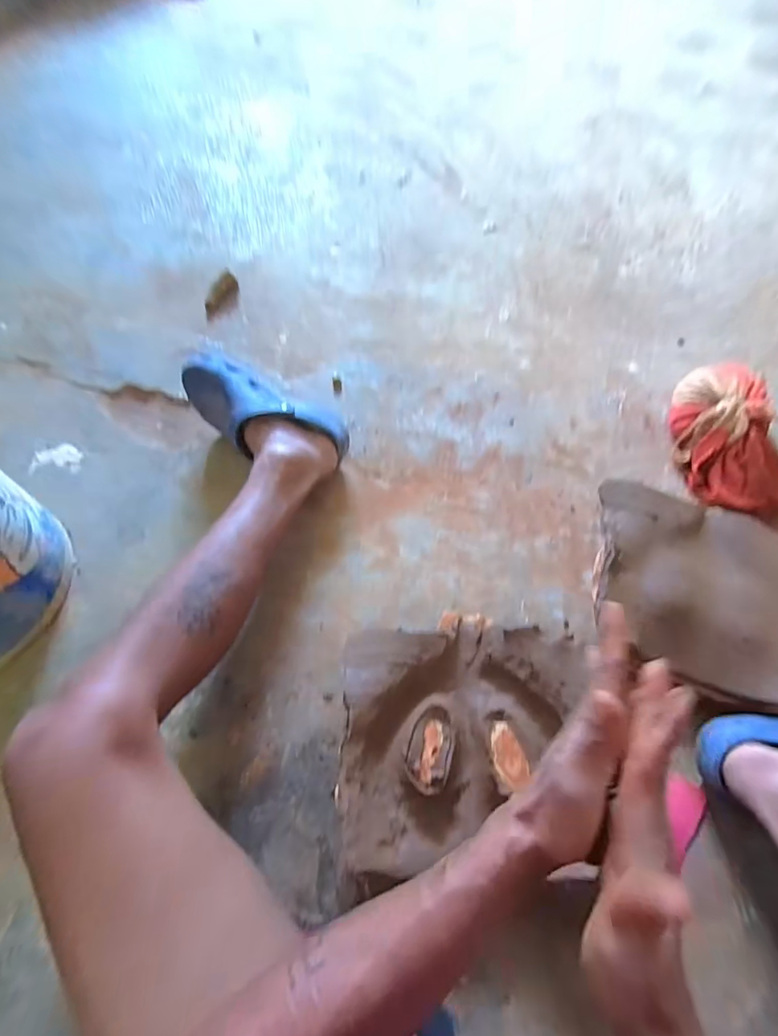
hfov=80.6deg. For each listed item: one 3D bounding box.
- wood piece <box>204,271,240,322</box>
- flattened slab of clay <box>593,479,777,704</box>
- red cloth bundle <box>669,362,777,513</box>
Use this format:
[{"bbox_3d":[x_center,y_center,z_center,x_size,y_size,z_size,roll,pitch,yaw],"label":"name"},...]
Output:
[{"bbox_3d":[-0.311,-0.409,0.854,0.045,0.024,0.096,24,81,7],"label":"wood piece"},{"bbox_3d":[0.437,0.089,0.611,0.316,0.047,0.275,16,65,5],"label":"flattened slab of clay"},{"bbox_3d":[0.549,-0.139,0.741,0.145,0.093,0.250,0,66,-4],"label":"red cloth bundle"}]

